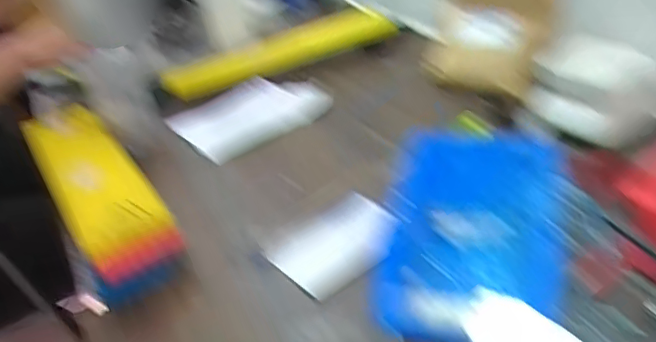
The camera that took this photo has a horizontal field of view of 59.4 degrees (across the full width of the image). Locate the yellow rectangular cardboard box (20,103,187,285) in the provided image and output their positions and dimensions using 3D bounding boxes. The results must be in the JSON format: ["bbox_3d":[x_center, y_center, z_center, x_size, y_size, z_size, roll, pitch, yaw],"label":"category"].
[{"bbox_3d":[-0.272,0.010,0.665,0.090,0.065,0.377,-29,37,-22],"label":"yellow rectangular cardboard box"}]

